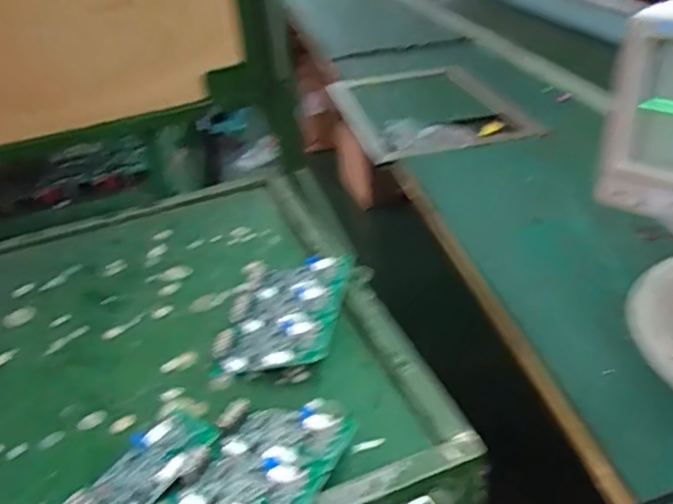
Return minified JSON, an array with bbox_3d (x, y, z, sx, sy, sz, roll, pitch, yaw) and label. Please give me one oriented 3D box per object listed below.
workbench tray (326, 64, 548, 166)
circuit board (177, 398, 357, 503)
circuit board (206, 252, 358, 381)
[{"bbox_3d":[0.141,-0.279,1.172,0.290,0.037,0.475,-15,33,-11],"label":"workbench tray"},{"bbox_3d":[-0.041,0.142,0.425,0.089,0.021,0.120,11,37,27],"label":"circuit board"},{"bbox_3d":[-0.044,0.054,0.571,0.102,0.025,0.150,-1,33,10],"label":"circuit board"}]

